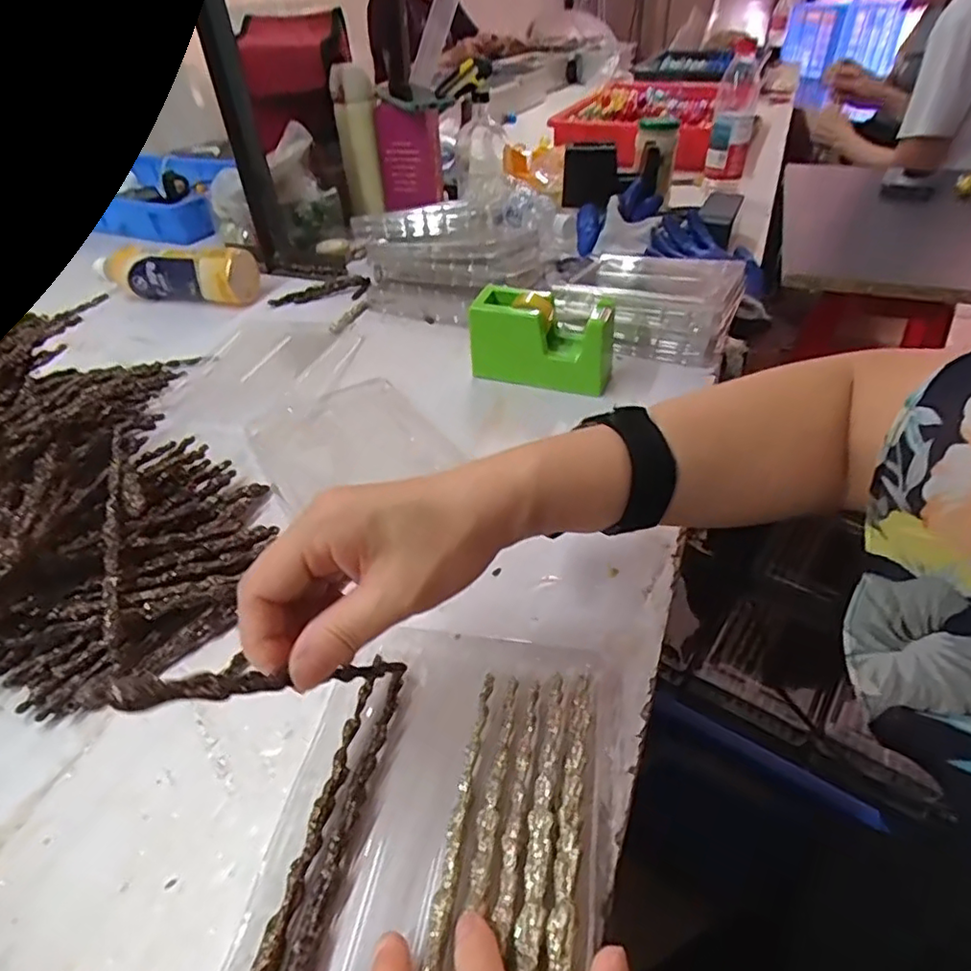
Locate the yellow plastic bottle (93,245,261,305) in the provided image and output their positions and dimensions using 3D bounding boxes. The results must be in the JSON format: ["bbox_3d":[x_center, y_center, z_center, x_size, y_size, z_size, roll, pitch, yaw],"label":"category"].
[{"bbox_3d":[-0.394,-0.272,0.782,0.215,0.061,0.062,8,40,12],"label":"yellow plastic bottle"}]

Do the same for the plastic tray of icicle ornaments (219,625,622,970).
[{"bbox_3d":[-0.018,0.149,0.291,0.153,0.031,0.186,6,41,9],"label":"plastic tray of icicle ornaments"}]

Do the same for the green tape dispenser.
[{"bbox_3d":[0.053,-0.137,0.587,0.130,0.082,0.044,14,43,17],"label":"green tape dispenser"}]

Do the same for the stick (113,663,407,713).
[{"bbox_3d":[-0.080,0.079,0.255,0.009,0.147,0.008,30,95,32],"label":"stick"}]

